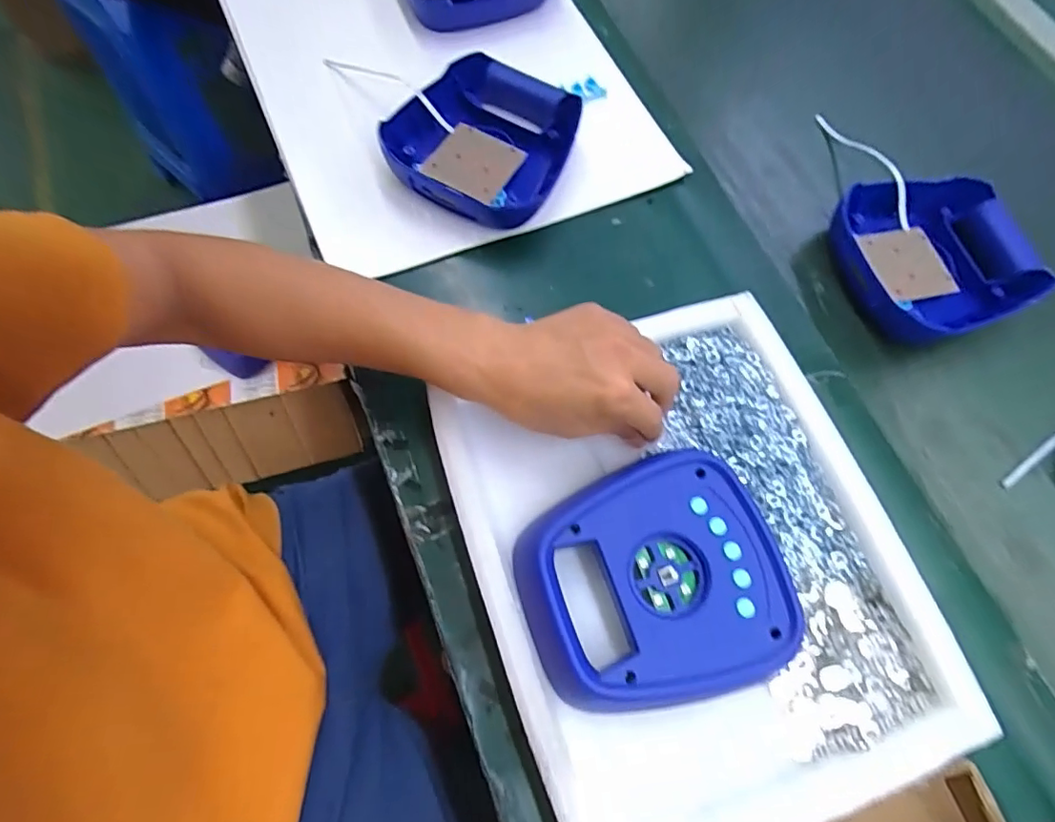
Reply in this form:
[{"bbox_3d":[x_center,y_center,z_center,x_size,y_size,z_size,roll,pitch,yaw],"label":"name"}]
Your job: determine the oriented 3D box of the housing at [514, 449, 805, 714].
[{"bbox_3d":[0.086,0.114,0.366,0.175,0.029,0.148,-15,70,-8],"label":"housing"}]

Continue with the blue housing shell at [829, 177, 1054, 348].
[{"bbox_3d":[0.402,-0.148,0.532,0.182,0.053,0.175,-14,70,-8],"label":"blue housing shell"}]

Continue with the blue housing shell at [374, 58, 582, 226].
[{"bbox_3d":[-0.043,-0.274,0.539,0.172,0.042,0.177,15,69,3],"label":"blue housing shell"}]

